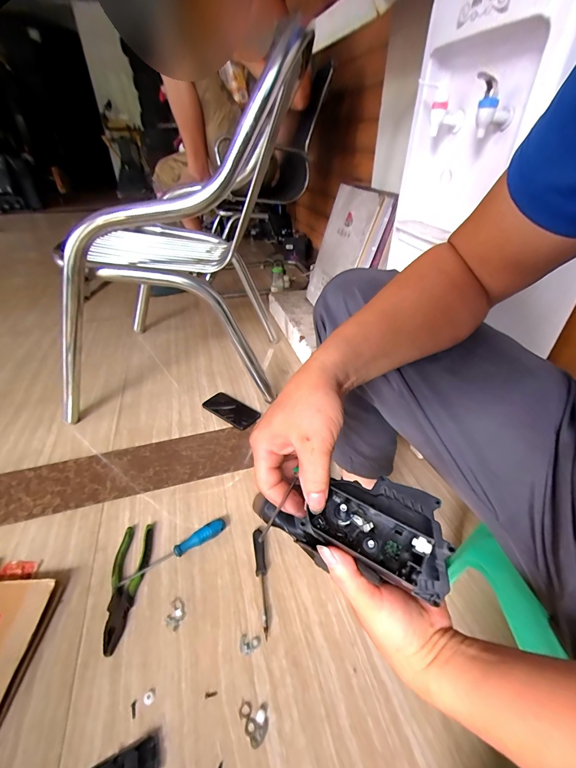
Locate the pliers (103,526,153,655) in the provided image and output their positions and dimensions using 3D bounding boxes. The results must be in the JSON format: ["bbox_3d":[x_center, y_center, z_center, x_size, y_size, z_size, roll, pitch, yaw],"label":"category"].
[{"bbox_3d":[-0.270,0.330,0.563,0.057,0.021,0.193,-5,36,-8],"label":"pliers"}]

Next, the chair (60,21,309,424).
[{"bbox_3d":[-0.274,-0.357,0.881,0.569,0.718,0.524,0,36,0],"label":"chair"}]

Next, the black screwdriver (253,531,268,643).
[{"bbox_3d":[-0.046,0.329,0.572,0.019,0.020,0.172,-5,36,-8],"label":"black screwdriver"}]

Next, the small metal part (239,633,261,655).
[{"bbox_3d":[-0.059,0.391,0.500,0.030,0.004,0.024,9,36,11],"label":"small metal part"}]

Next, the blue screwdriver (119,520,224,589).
[{"bbox_3d":[-0.203,0.301,0.603,0.190,0.025,0.029,-22,41,-28],"label":"blue screwdriver"}]

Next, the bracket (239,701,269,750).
[{"bbox_3d":[-0.042,0.441,0.438,0.034,0.004,0.045,-19,40,-25],"label":"bracket"}]

